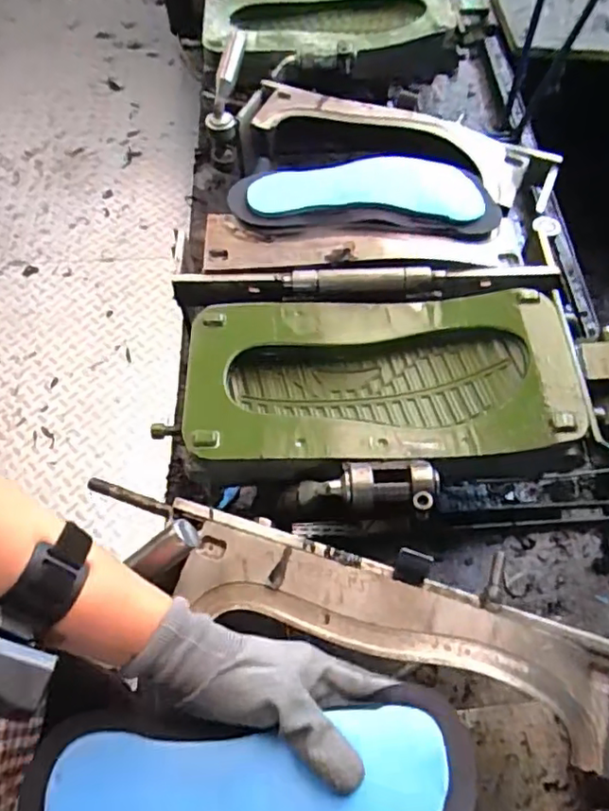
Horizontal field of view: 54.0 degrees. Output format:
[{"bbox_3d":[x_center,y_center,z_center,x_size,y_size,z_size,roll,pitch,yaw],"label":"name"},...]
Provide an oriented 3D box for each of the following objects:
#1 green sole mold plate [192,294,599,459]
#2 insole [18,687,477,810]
[{"bbox_3d":[0.065,-0.023,0.553,0.339,0.057,0.166,0,60,-1],"label":"green sole mold plate"},{"bbox_3d":[-0.037,0.240,0.374,0.279,0.028,0.096,-2,60,0],"label":"insole"}]

